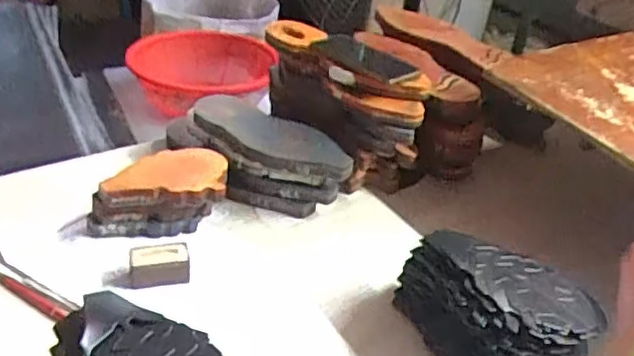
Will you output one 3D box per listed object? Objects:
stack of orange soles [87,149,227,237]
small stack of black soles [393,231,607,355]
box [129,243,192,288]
[{"bbox_3d":[-0.203,0.022,0.802,0.166,0.078,0.085,-2,34,-13],"label":"stack of orange soles"},{"bbox_3d":[0.176,0.150,0.648,0.199,0.117,0.118,17,35,16],"label":"small stack of black soles"},{"bbox_3d":[-0.180,0.099,0.715,0.066,0.038,0.034,0,34,-9],"label":"box"}]

